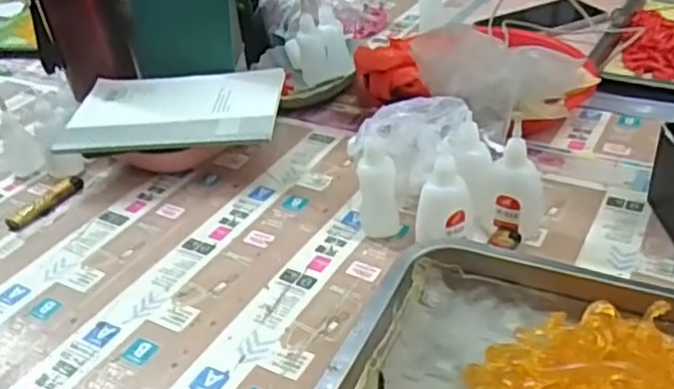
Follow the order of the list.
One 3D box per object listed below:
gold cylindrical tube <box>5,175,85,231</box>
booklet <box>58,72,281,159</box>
[{"bbox_3d":[-0.279,0.007,0.648,0.014,0.013,0.082,15,40,28],"label":"gold cylindrical tube"},{"bbox_3d":[-0.153,-0.081,0.651,0.195,0.019,0.129,-4,34,4],"label":"booklet"}]

